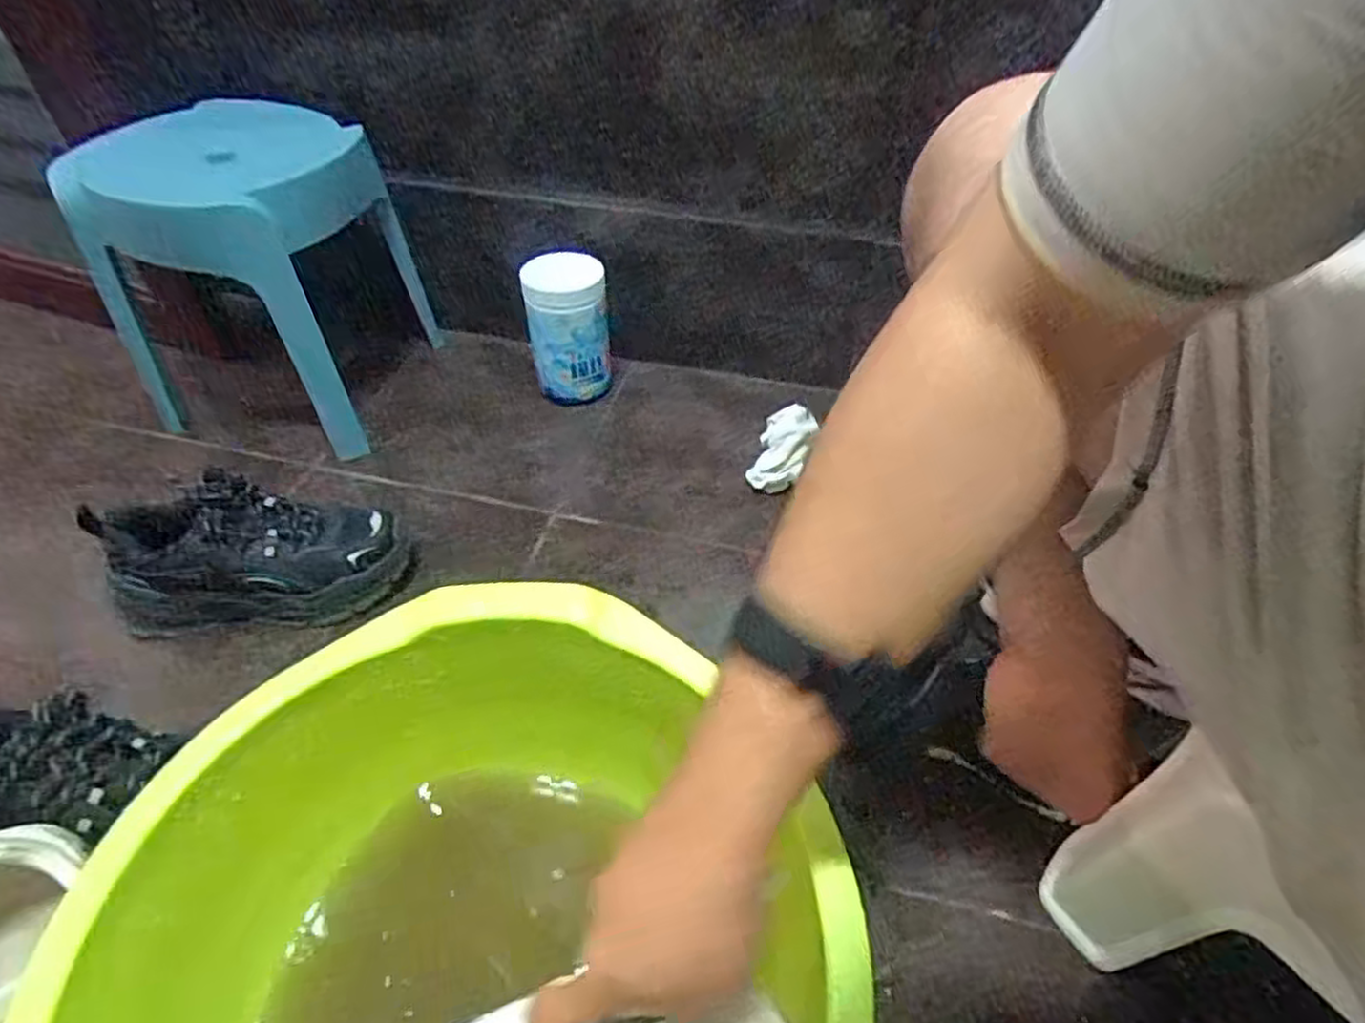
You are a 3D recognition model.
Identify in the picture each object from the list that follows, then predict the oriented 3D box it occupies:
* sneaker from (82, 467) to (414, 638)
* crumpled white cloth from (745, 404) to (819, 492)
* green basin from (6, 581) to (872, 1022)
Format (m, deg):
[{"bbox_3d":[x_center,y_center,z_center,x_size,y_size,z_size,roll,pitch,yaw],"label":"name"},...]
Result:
[{"bbox_3d":[-0.389,0.034,0.687,0.242,0.116,0.090,-6,45,-7],"label":"sneaker"},{"bbox_3d":[0.115,-0.071,0.850,0.060,0.067,0.088,14,46,14],"label":"crumpled white cloth"},{"bbox_3d":[-0.114,0.280,0.434,0.338,0.242,0.381,-33,54,-29],"label":"green basin"}]

